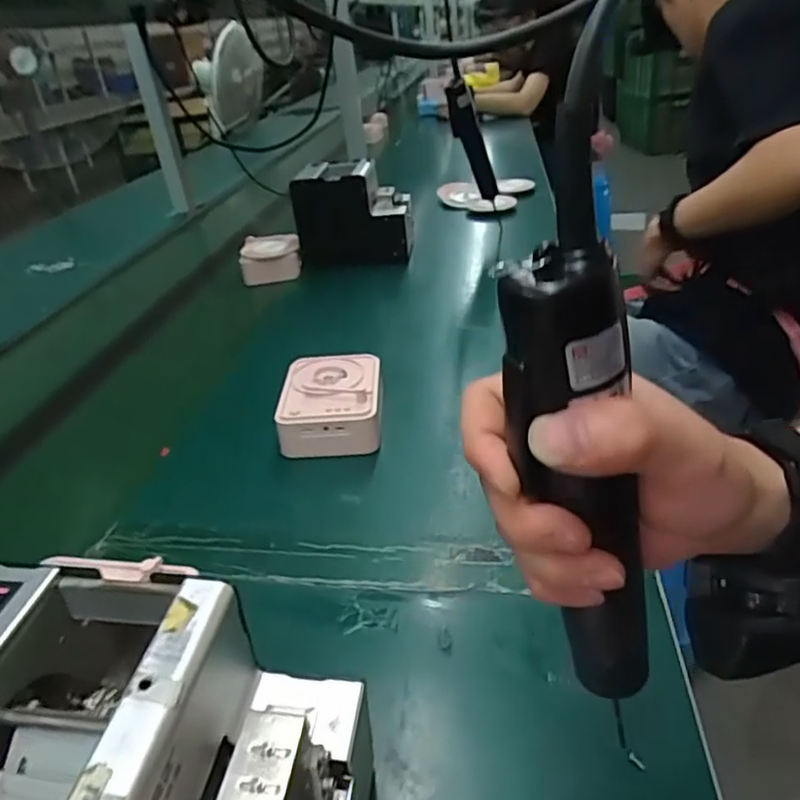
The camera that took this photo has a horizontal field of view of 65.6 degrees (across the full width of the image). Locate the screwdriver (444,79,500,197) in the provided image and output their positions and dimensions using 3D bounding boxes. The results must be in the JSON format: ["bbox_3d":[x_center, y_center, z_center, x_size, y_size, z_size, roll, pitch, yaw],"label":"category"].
[{"bbox_3d":[0.124,-0.431,1.056,0.038,0.244,0.034,12,69,28],"label":"screwdriver"}]

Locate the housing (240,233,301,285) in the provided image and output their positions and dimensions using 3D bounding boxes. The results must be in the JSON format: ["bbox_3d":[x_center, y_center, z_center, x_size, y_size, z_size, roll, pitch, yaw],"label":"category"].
[{"bbox_3d":[-0.218,-0.242,1.056,0.099,0.057,0.088,-9,32,-3],"label":"housing"}]

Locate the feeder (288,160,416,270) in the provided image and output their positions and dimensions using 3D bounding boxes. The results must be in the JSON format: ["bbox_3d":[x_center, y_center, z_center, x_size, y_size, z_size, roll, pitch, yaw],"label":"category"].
[{"bbox_3d":[-0.074,-0.315,1.066,0.191,0.162,0.148,-4,32,4],"label":"feeder"}]

